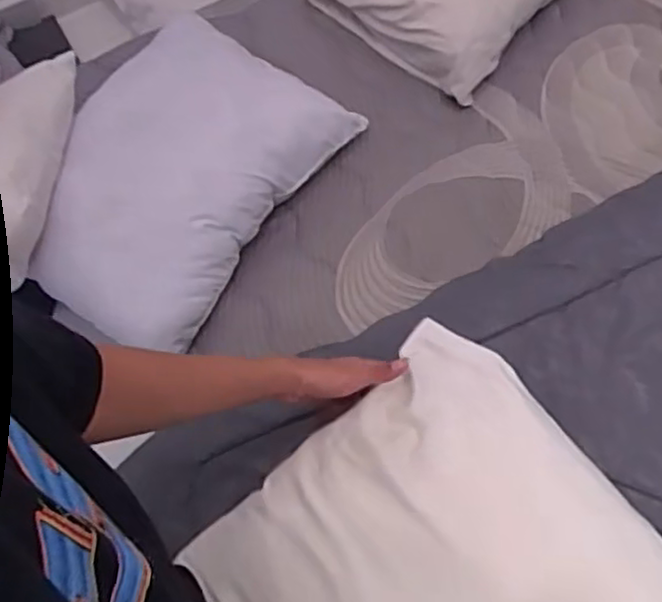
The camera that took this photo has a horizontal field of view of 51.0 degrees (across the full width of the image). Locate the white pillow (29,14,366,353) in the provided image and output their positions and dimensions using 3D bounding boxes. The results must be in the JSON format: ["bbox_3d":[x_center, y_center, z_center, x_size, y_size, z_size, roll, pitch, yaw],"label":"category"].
[{"bbox_3d":[-0.271,-0.213,1.226,0.407,0.140,0.590,33,77,1],"label":"white pillow"}]

